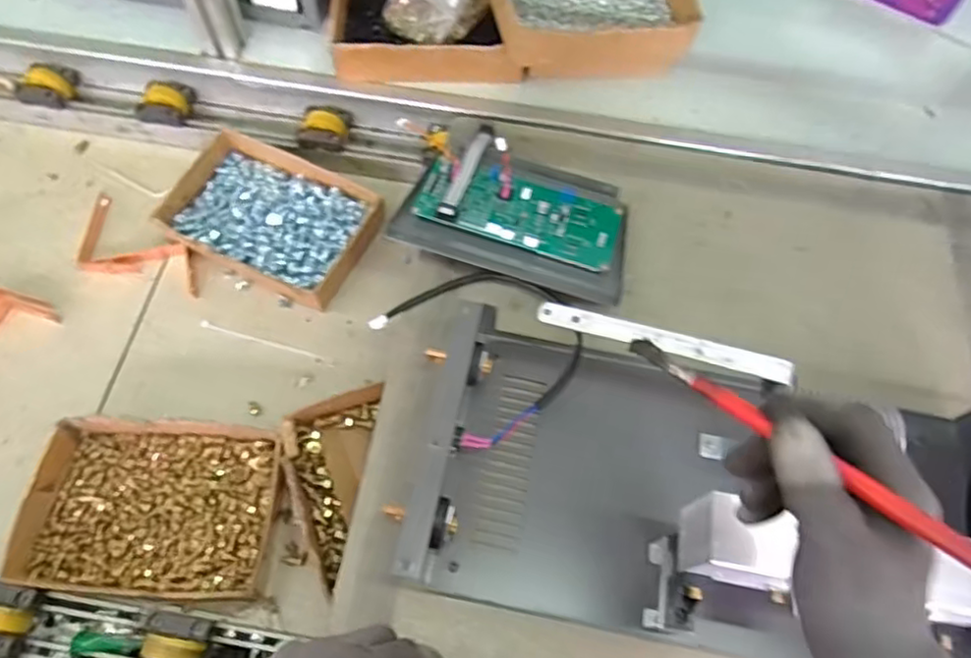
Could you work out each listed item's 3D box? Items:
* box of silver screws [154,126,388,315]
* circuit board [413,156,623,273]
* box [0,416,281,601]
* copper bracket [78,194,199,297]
[{"bbox_3d":[-0.242,-0.127,0.738,0.220,0.040,0.154,26,67,10],"label":"box of silver screws"},{"bbox_3d":[0.035,-0.121,0.646,0.199,0.023,0.089,19,66,6],"label":"circuit board"},{"bbox_3d":[-0.299,0.166,0.599,0.212,0.048,0.155,5,65,0],"label":"box"},{"bbox_3d":[-0.395,-0.081,0.730,0.171,0.016,0.081,31,68,12],"label":"copper bracket"}]

